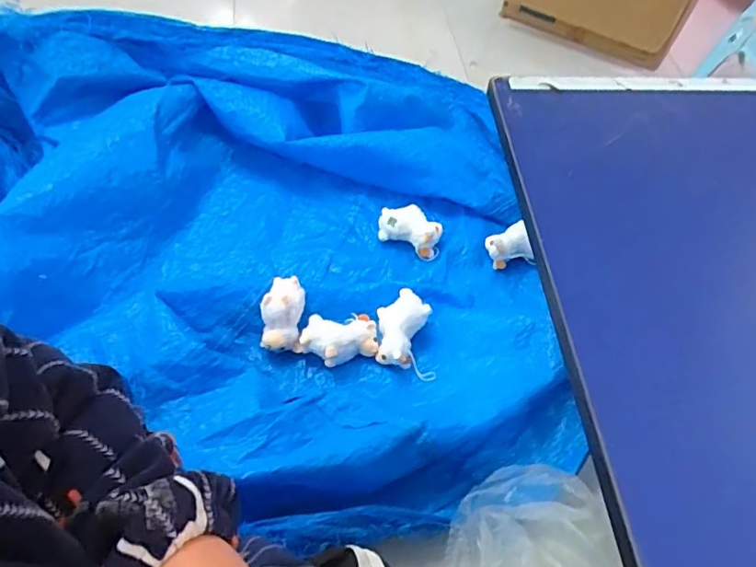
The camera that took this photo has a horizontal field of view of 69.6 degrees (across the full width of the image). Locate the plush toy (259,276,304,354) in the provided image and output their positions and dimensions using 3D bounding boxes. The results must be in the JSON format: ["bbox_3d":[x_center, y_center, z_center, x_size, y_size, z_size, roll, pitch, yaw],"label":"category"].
[{"bbox_3d":[-0.160,0.052,0.914,0.070,0.046,0.123,2,97,-5],"label":"plush toy"}]

